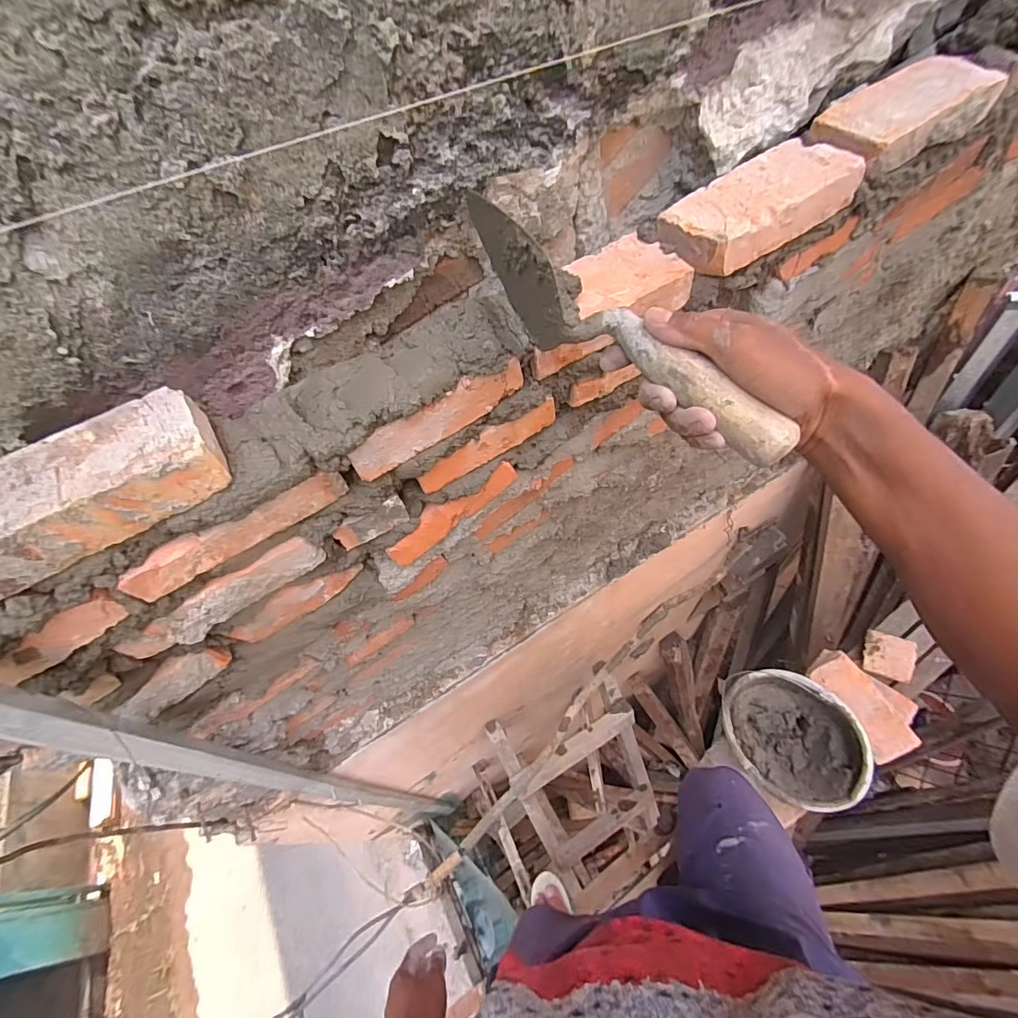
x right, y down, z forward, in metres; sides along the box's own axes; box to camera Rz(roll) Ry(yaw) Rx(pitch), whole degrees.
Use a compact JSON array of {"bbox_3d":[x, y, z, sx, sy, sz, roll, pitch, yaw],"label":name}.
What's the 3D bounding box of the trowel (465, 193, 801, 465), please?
[{"bbox_3d":[0.065,-0.123,0.329,0.288,0.080,0.038,42,66,17],"label":"trowel"}]

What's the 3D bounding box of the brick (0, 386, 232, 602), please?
[{"bbox_3d":[-0.306,-0.015,0.330,0.180,0.044,0.087,-30,58,-16],"label":"brick"}]

